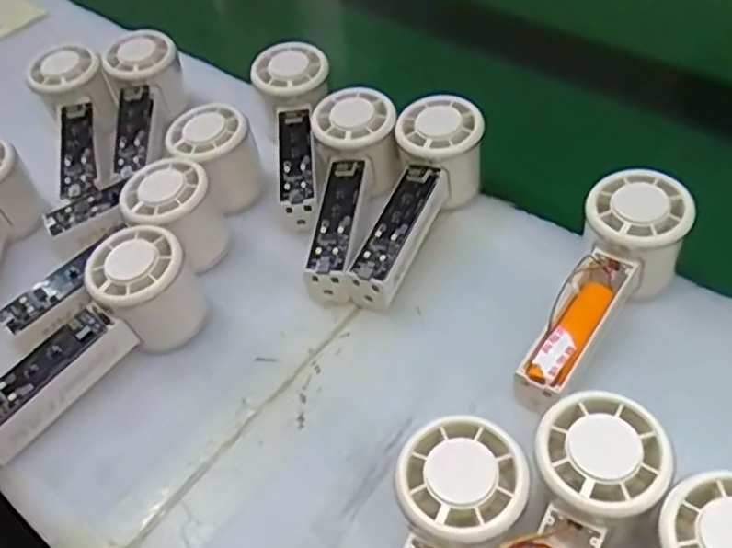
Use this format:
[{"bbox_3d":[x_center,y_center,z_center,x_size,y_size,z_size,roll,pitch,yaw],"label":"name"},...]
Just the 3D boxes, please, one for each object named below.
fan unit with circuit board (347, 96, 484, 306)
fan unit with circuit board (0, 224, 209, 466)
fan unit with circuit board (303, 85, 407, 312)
[{"bbox_3d":[0.031,-0.047,0.486,0.056,0.051,0.155,19,66,22],"label":"fan unit with circuit board"},{"bbox_3d":[-0.165,0.039,0.423,0.054,0.061,0.154,33,59,31],"label":"fan unit with circuit board"},{"bbox_3d":[-0.015,-0.054,0.495,0.058,0.048,0.157,6,62,12],"label":"fan unit with circuit board"}]

